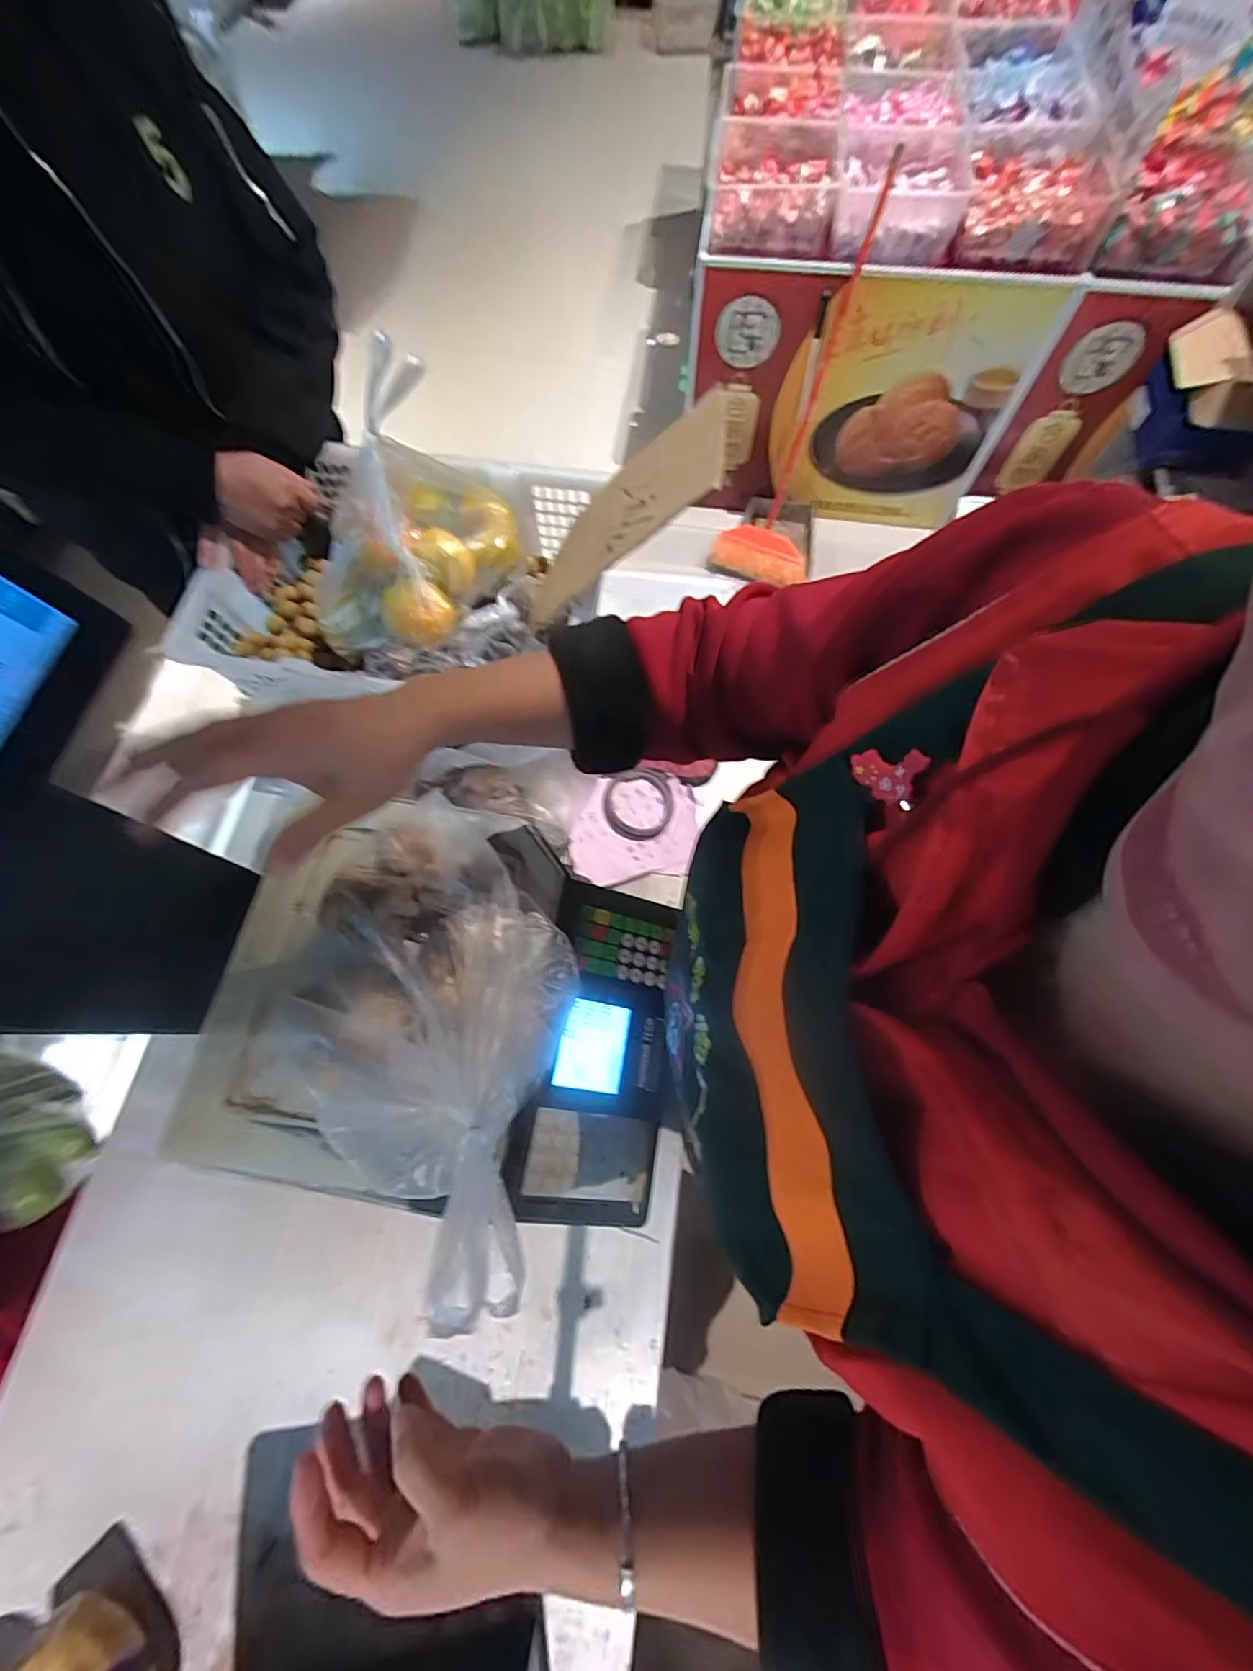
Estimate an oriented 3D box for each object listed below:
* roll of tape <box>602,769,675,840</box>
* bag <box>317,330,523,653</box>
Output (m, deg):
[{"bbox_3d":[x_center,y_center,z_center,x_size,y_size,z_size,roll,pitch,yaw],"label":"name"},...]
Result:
[{"bbox_3d":[0.016,-0.041,0.744,0.089,0.015,0.099,1,71,1],"label":"roll of tape"},{"bbox_3d":[-0.237,-0.361,0.629,0.167,0.198,0.284,31,73,10],"label":"bag"}]

